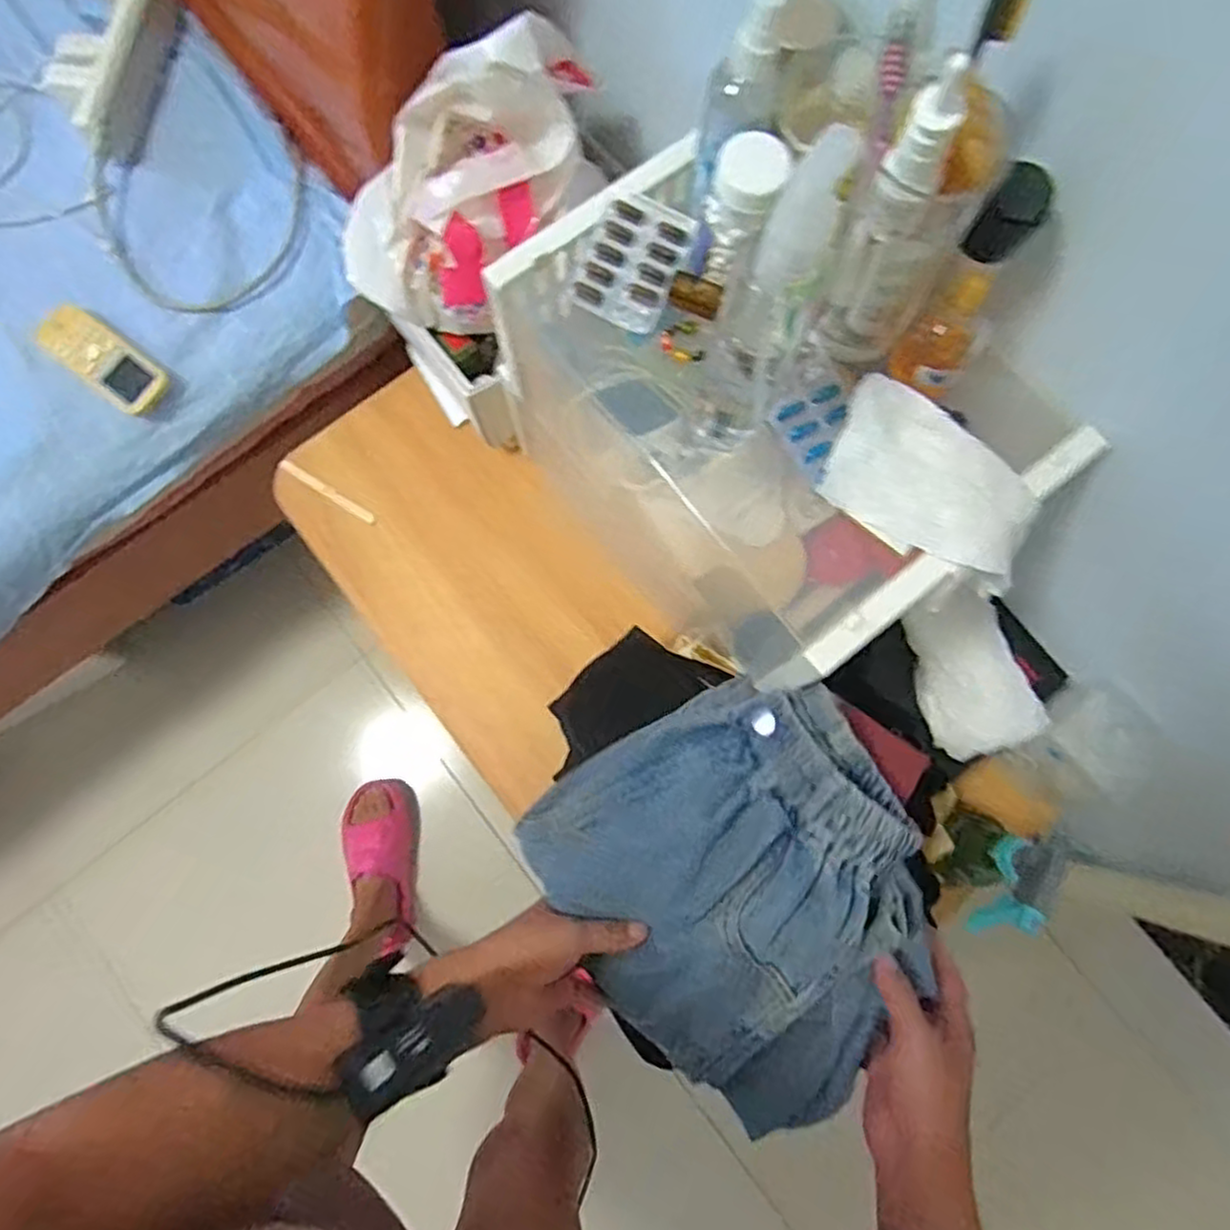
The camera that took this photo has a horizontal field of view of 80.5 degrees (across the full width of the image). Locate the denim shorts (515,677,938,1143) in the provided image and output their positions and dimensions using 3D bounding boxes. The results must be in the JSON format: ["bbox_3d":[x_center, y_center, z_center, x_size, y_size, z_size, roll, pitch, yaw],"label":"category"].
[{"bbox_3d":[0.092,0.191,0.483,0.222,0.074,0.263,-30,81,-6],"label":"denim shorts"}]

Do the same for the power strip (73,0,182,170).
[{"bbox_3d":[-0.521,-0.583,0.777,0.036,0.055,0.207,12,80,2],"label":"power strip"}]

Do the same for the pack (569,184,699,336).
[{"bbox_3d":[0.012,-0.234,0.477,0.064,0.013,0.089,23,80,4],"label":"pack"}]

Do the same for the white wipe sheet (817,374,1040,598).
[{"bbox_3d":[0.190,-0.077,0.428,0.130,0.034,0.070,27,80,4],"label":"white wipe sheet"}]

